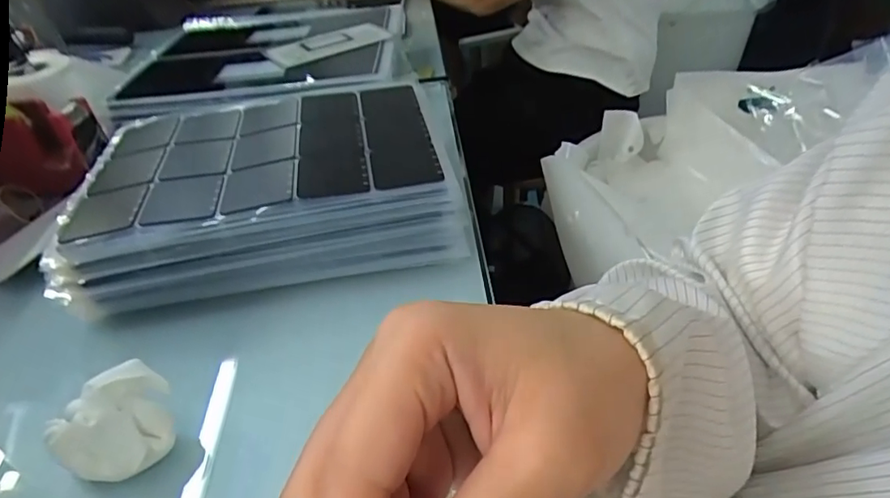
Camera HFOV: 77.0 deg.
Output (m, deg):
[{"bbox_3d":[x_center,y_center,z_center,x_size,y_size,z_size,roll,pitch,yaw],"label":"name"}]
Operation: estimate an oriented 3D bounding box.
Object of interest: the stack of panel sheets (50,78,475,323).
[{"bbox_3d":[-0.138,-0.059,0.462,0.287,0.058,0.229,-9,38,-4],"label":"stack of panel sheets"}]

